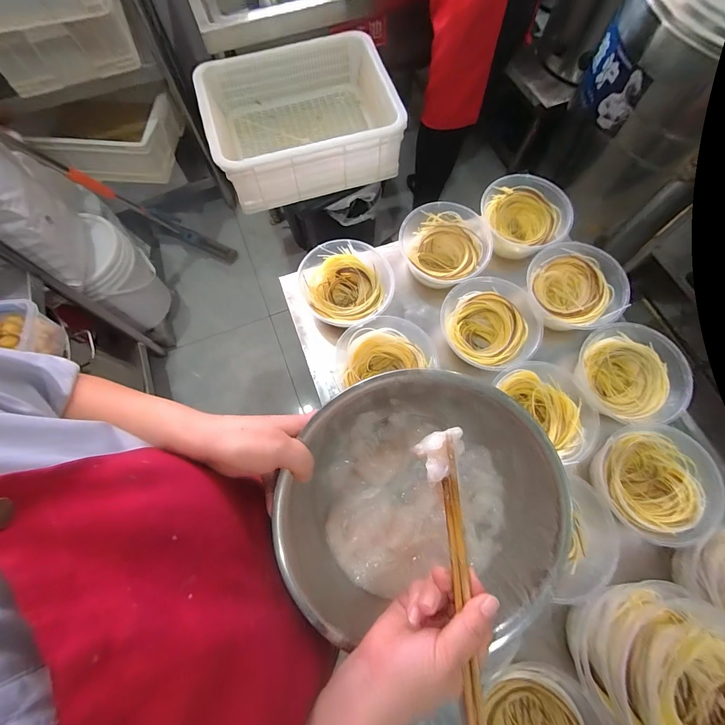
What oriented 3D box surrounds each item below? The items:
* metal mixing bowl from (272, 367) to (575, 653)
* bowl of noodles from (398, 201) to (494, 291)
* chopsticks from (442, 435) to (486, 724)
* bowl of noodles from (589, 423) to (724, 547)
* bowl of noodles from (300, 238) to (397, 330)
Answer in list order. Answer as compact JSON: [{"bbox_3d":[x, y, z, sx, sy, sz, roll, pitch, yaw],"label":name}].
[{"bbox_3d":[0.056,0.143,0.364,0.254,0.144,0.229,-10,73,-5],"label":"metal mixing bowl"},{"bbox_3d":[0.169,-0.216,0.675,0.160,0.081,0.157,1,72,-2],"label":"bowl of noodles"},{"bbox_3d":[0.084,0.183,0.295,0.013,0.012,0.229,-3,80,-3],"label":"chopsticks"},{"bbox_3d":[0.438,0.181,0.524,0.154,0.068,0.156,1,72,-2],"label":"bowl of noodles"},{"bbox_3d":[-0.029,-0.137,0.639,0.162,0.066,0.164,1,72,-2],"label":"bowl of noodles"}]

